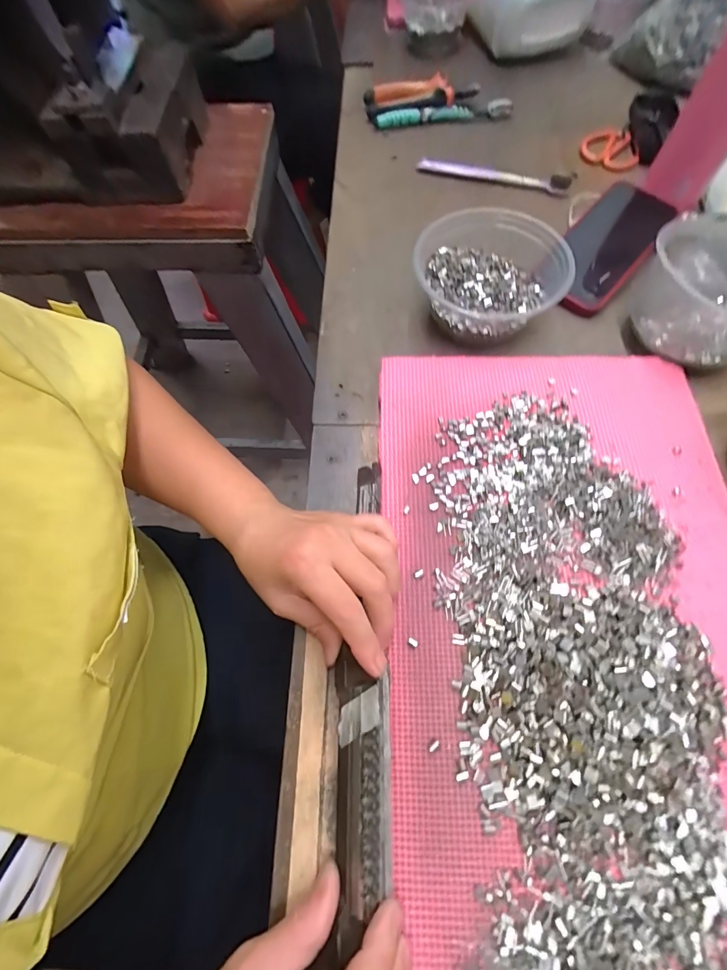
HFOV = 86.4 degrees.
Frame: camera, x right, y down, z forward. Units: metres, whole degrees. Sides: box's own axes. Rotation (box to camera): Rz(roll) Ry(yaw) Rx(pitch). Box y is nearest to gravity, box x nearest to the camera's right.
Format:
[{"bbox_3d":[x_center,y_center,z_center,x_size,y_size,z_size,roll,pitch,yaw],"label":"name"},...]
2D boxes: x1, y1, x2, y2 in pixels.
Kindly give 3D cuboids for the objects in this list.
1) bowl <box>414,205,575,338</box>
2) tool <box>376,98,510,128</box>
[{"bbox_3d":[0.121,-0.207,0.373,0.132,0.063,0.145,-1,66,3],"label":"bowl"},{"bbox_3d":[0.111,-0.513,0.536,0.189,0.020,0.027,-1,67,1],"label":"tool"}]

